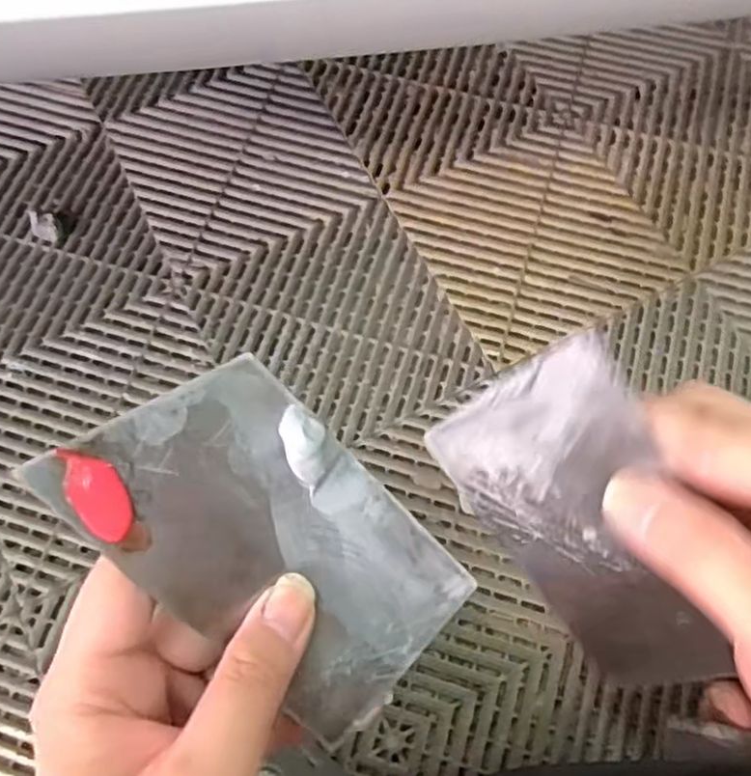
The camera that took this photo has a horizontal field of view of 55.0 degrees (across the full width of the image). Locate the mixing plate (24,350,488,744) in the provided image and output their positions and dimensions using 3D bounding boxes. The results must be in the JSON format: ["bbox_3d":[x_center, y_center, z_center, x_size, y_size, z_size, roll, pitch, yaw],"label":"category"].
[{"bbox_3d":[-0.032,0.049,0.233,0.072,0.010,0.130,-46,104,-10],"label":"mixing plate"}]

